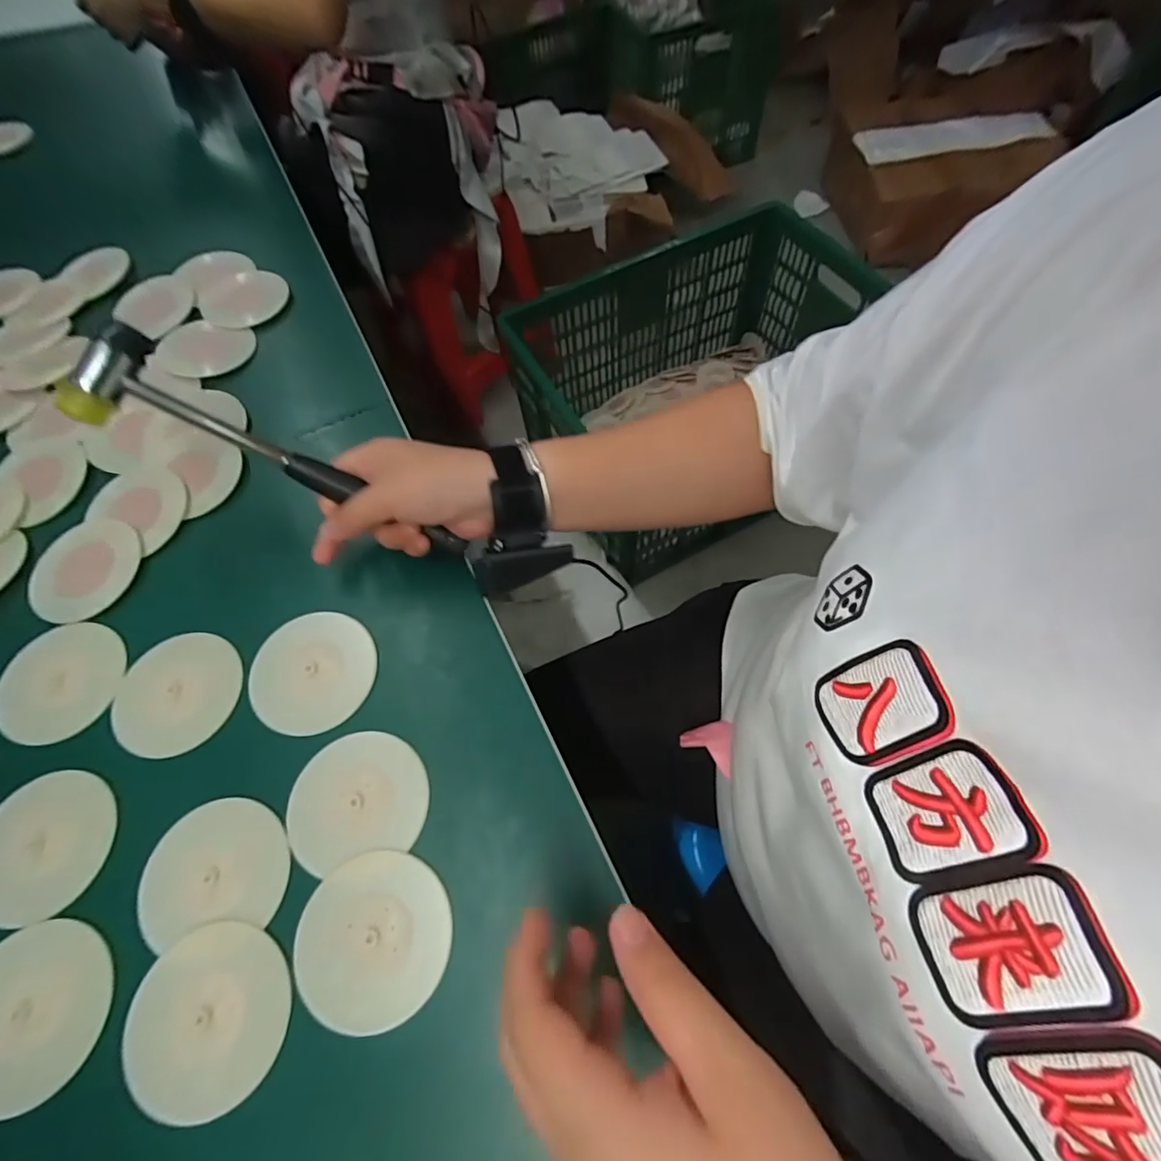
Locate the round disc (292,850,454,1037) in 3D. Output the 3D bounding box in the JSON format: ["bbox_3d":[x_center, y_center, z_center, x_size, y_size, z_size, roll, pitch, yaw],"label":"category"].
[{"bbox_3d":[-0.117,0.200,0.310,0.085,0.005,0.082,-1,63,2],"label":"round disc"}]

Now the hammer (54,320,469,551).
[{"bbox_3d":[-0.201,-0.084,0.380,0.261,0.034,0.057,26,64,-14],"label":"hammer"}]

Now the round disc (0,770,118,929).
[{"bbox_3d":[-0.336,0.164,0.343,0.075,0.008,0.084,-9,65,0],"label":"round disc"}]

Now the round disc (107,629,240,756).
[{"bbox_3d":[-0.281,0.078,0.385,0.084,0.004,0.084,-1,65,3],"label":"round disc"}]

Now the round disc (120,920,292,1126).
[{"bbox_3d":[-0.201,0.235,0.297,0.085,0.005,0.081,-1,65,3],"label":"round disc"}]

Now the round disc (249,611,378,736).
[{"bbox_3d":[-0.187,0.062,0.386,0.078,0.010,0.085,-1,65,3],"label":"round disc"}]

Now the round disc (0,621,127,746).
[{"bbox_3d":[-0.367,0.071,0.389,0.078,0.012,0.085,-1,65,3],"label":"round disc"}]

